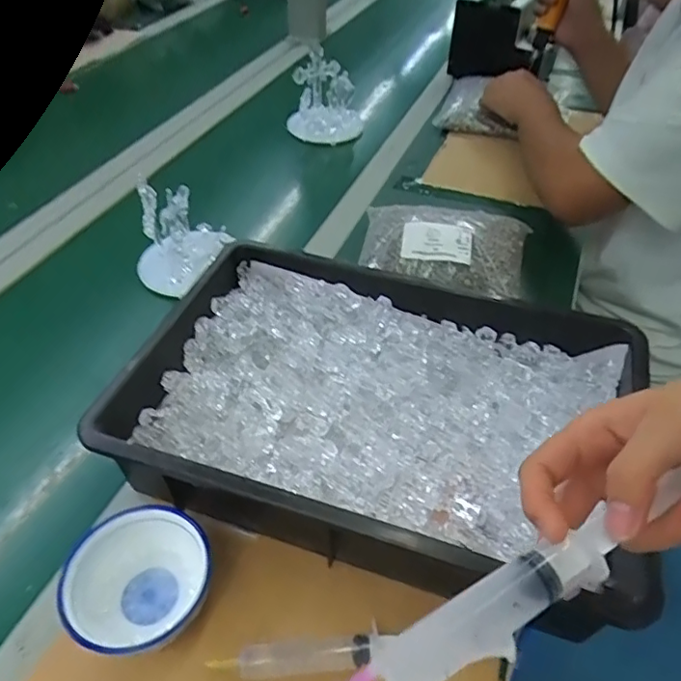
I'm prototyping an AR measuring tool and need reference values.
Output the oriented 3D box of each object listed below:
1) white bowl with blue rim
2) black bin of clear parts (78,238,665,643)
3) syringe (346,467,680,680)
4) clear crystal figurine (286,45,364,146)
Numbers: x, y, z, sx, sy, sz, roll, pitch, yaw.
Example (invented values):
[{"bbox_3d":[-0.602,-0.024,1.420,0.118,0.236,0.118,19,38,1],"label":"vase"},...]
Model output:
[{"bbox_3d":[-0.141,0.171,0.398,0.095,0.059,0.095,0,45,0],"label":"white bowl with blue rim"},{"bbox_3d":[0.032,0.056,0.492,0.423,0.084,0.285,16,48,15],"label":"black bin of clear parts"},{"bbox_3d":[0.082,0.095,0.224,0.197,0.018,0.026,-25,50,-15],"label":"syringe"},{"bbox_3d":[-0.027,-0.449,1.045,0.113,0.135,0.111,12,47,12],"label":"clear crystal figurine"}]

